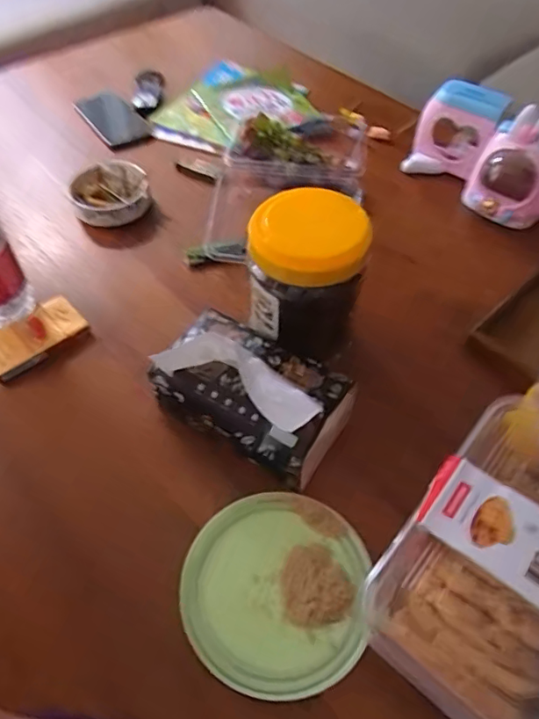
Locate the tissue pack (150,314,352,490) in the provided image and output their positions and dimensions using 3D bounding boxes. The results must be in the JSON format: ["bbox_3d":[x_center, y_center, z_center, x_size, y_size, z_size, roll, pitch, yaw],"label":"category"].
[{"bbox_3d":[-0.016,0.025,0.441,0.150,0.089,0.088,30,59,19],"label":"tissue pack"}]

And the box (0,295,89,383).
[{"bbox_3d":[-0.236,-0.024,0.523,0.097,0.016,0.064,-37,61,-22],"label":"box"}]

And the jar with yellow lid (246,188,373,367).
[{"bbox_3d":[0.031,-0.059,0.463,0.088,0.151,0.085,0,54,0],"label":"jar with yellow lid"}]

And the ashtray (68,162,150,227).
[{"bbox_3d":[-0.191,-0.194,0.637,0.090,0.032,0.099,-11,55,-6],"label":"ashtray"}]

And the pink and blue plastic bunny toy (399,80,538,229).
[{"bbox_3d":[0.281,-0.221,0.589,0.263,0.116,0.076,35,61,22],"label":"pink and blue plastic bunny toy"}]

